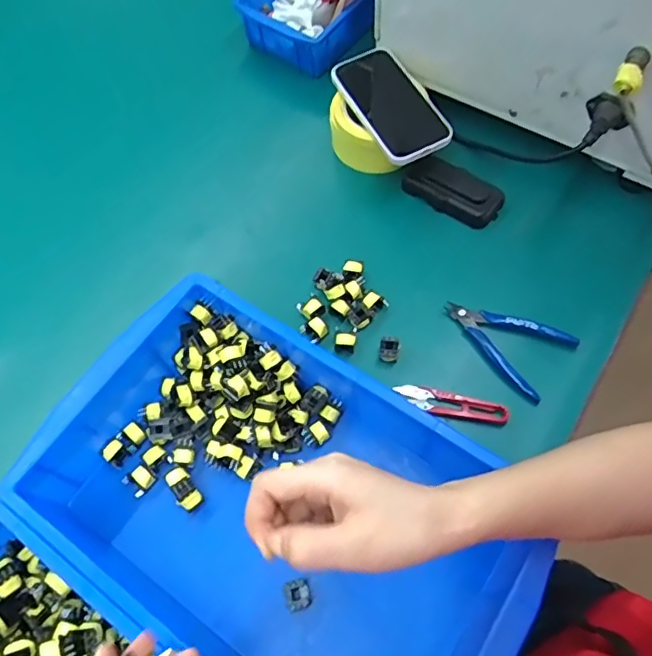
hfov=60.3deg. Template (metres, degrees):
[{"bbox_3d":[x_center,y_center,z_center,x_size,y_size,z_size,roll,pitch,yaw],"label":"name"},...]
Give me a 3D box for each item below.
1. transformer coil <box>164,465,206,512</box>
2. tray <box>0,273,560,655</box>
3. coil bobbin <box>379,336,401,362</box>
[{"bbox_3d":[-0.124,0.139,0.486,0.019,0.018,0.038,-36,70,-14],"label":"transformer coil"},{"bbox_3d":[-0.042,0.143,0.450,0.379,0.094,0.237,31,71,15],"label":"tray"},{"bbox_3d":[0.061,0.021,0.540,0.019,0.021,0.020,10,67,6],"label":"coil bobbin"}]

